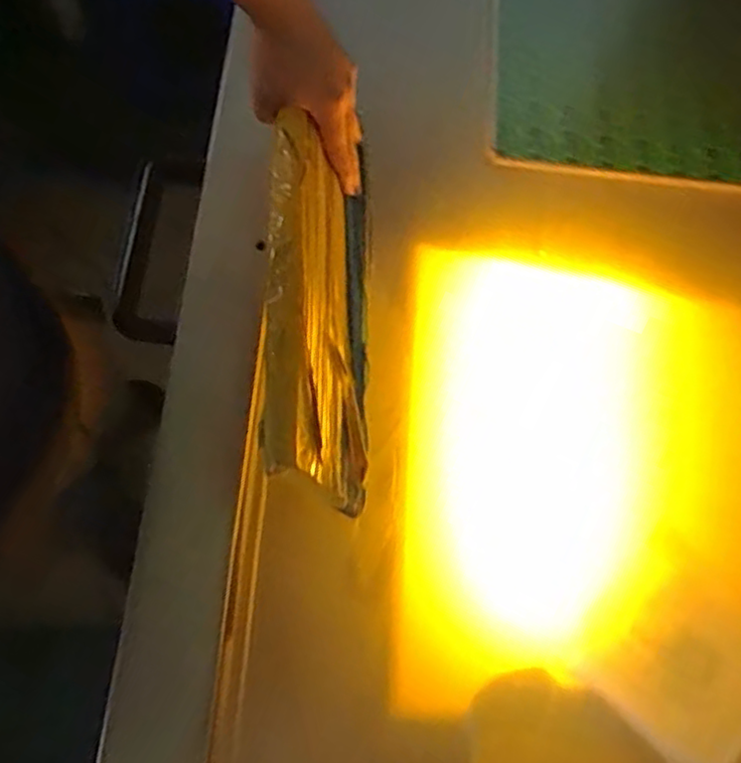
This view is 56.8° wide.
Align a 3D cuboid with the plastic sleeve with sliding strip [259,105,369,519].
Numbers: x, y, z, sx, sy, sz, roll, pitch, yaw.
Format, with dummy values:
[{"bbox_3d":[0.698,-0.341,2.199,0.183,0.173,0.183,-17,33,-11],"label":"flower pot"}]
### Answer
[{"bbox_3d":[-0.040,-0.059,0.555,0.021,0.137,0.301,-11,65,25],"label":"plastic sleeve with sliding strip"}]

